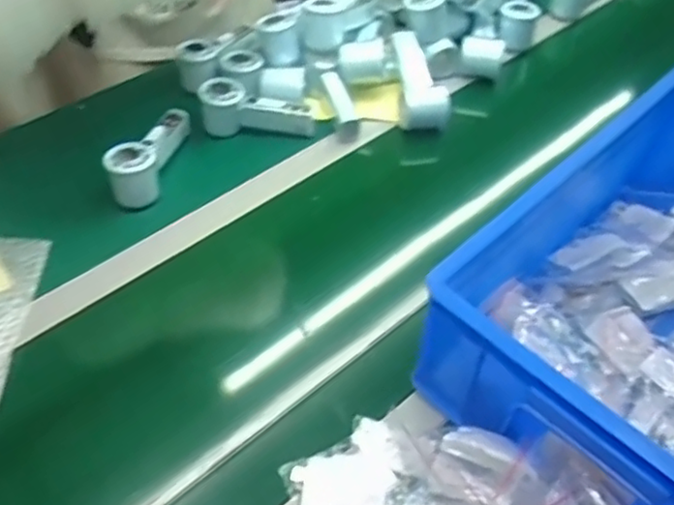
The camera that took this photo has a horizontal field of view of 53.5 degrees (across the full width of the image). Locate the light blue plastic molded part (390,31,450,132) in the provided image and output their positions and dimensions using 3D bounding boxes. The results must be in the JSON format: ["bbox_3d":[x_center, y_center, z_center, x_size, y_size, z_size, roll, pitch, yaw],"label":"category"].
[{"bbox_3d":[0.103,-0.238,0.918,0.061,0.052,0.146,-14,74,-12],"label":"light blue plastic molded part"}]

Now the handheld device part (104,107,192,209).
[{"bbox_3d":[-0.236,-0.127,0.840,0.058,0.061,0.156,9,49,4],"label":"handheld device part"}]

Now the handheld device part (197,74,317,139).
[{"bbox_3d":[-0.106,-0.186,0.896,0.151,0.056,0.065,14,49,8],"label":"handheld device part"}]

